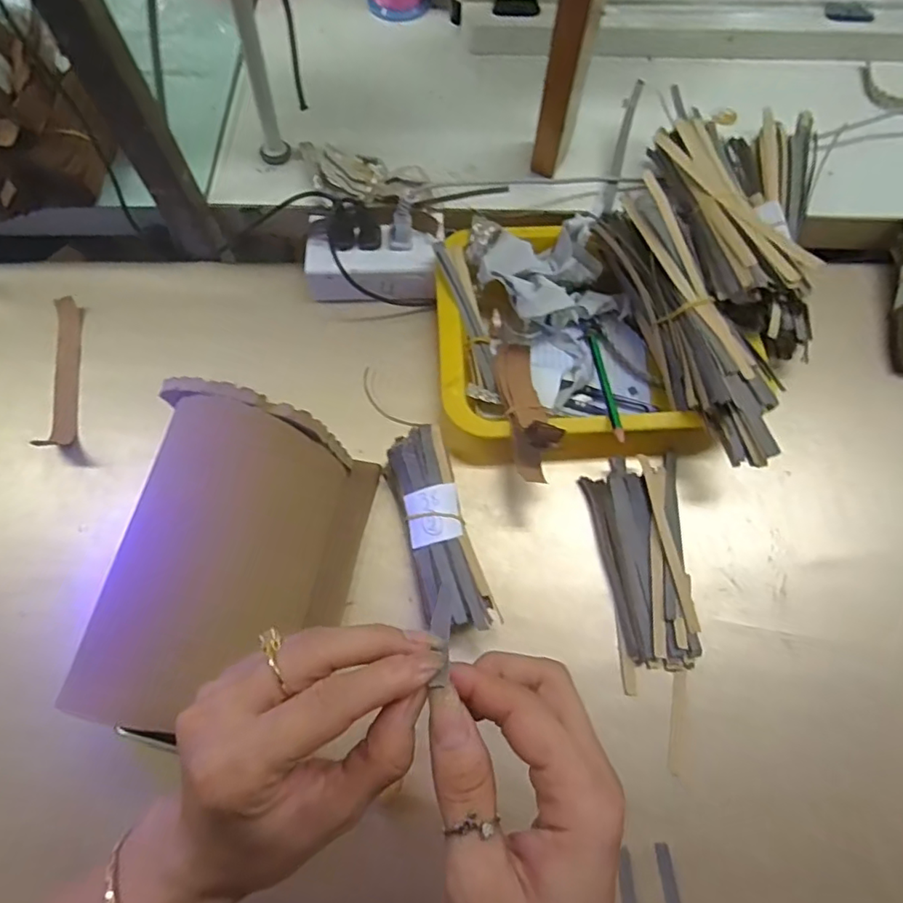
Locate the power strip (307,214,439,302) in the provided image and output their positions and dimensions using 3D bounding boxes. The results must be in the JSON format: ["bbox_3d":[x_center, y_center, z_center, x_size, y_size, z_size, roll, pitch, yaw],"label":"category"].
[{"bbox_3d":[-0.071,-0.164,0.522,0.117,0.045,0.052,2,68,1],"label":"power strip"}]

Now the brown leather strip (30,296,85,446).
[{"bbox_3d":[-0.328,-0.069,0.484,0.021,0.021,0.141,-8,69,-4],"label":"brown leather strip"}]

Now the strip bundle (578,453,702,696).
[{"bbox_3d":[0.144,0.083,0.427,0.068,0.013,0.163,-1,71,-1],"label":"strip bundle"}]

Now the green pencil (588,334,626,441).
[{"bbox_3d":[0.122,-0.055,0.458,0.008,0.009,0.123,-1,50,-1],"label":"green pencil"}]

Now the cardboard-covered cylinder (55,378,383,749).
[{"bbox_3d":[-0.142,0.077,0.385,0.133,0.105,0.204,11,69,4],"label":"cardboard-covered cylinder"}]

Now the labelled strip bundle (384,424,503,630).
[{"bbox_3d":[-0.012,0.058,0.429,0.049,0.038,0.153,-16,69,-6],"label":"labelled strip bundle"}]

